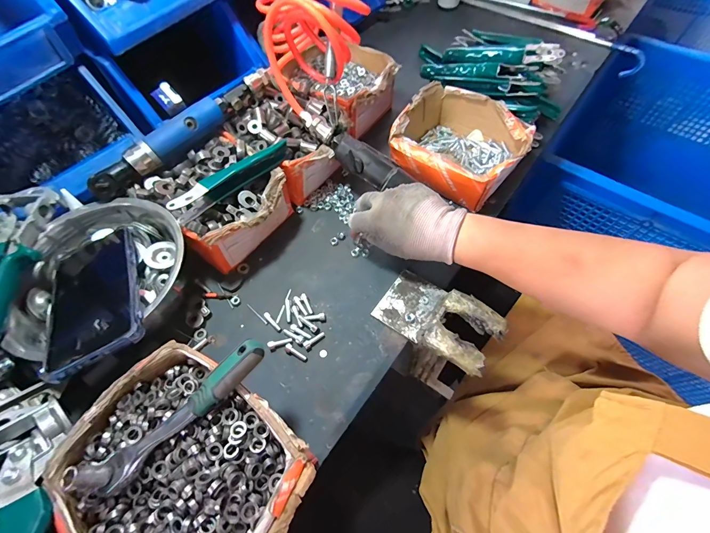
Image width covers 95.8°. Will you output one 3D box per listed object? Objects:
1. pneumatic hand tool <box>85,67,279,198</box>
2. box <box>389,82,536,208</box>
[{"bbox_3d":[-0.206,-0.172,0.399,0.025,0.035,0.256,39,67,22],"label":"pneumatic hand tool"},{"bbox_3d":[0.152,-0.176,0.464,0.171,0.070,0.153,32,65,19],"label":"box"}]

